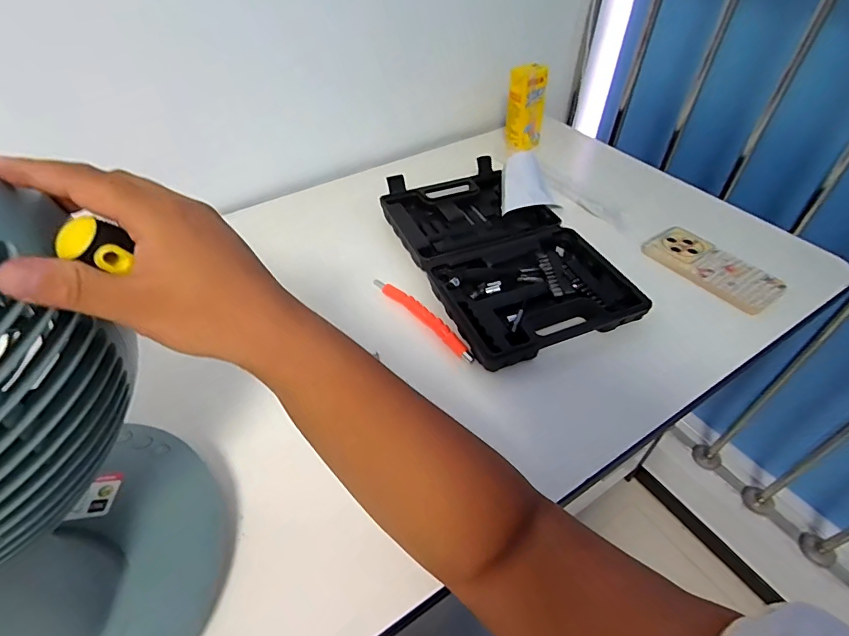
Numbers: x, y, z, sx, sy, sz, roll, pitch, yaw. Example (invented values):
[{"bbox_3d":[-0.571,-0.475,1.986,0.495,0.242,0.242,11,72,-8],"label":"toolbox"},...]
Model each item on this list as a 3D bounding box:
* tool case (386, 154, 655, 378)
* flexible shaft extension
[{"bbox_3d":[0.090,-0.091,0.586,0.204,0.034,0.337,-17,49,-16],"label":"tool case"},{"bbox_3d":[-0.002,-0.004,0.522,0.017,0.013,0.164,-31,54,-27],"label":"flexible shaft extension"}]

